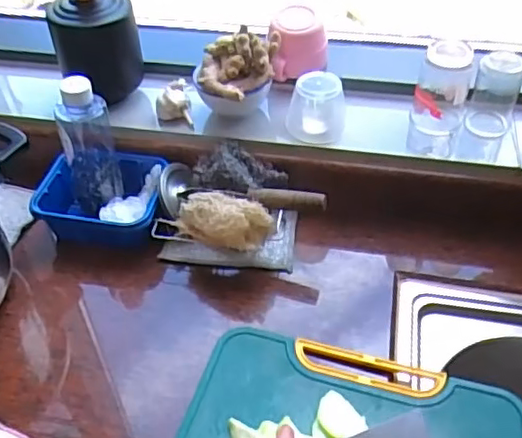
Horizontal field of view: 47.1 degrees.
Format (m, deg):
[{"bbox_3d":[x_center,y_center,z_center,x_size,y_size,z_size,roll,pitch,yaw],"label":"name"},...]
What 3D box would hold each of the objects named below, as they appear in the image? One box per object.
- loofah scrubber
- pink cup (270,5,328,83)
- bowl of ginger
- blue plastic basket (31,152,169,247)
[{"bbox_3d":[-0.039,0.004,0.646,0.103,0.045,0.043,13,46,14],"label":"loofah scrubber"},{"bbox_3d":[0.050,-0.224,0.759,0.070,0.068,0.079,-1,44,1],"label":"pink cup"},{"bbox_3d":[-0.026,-0.159,0.706,0.099,0.098,0.080,-6,44,-4],"label":"bowl of ginger"},{"bbox_3d":[-0.187,-0.026,0.728,0.139,0.060,0.115,6,45,8],"label":"blue plastic basket"}]

